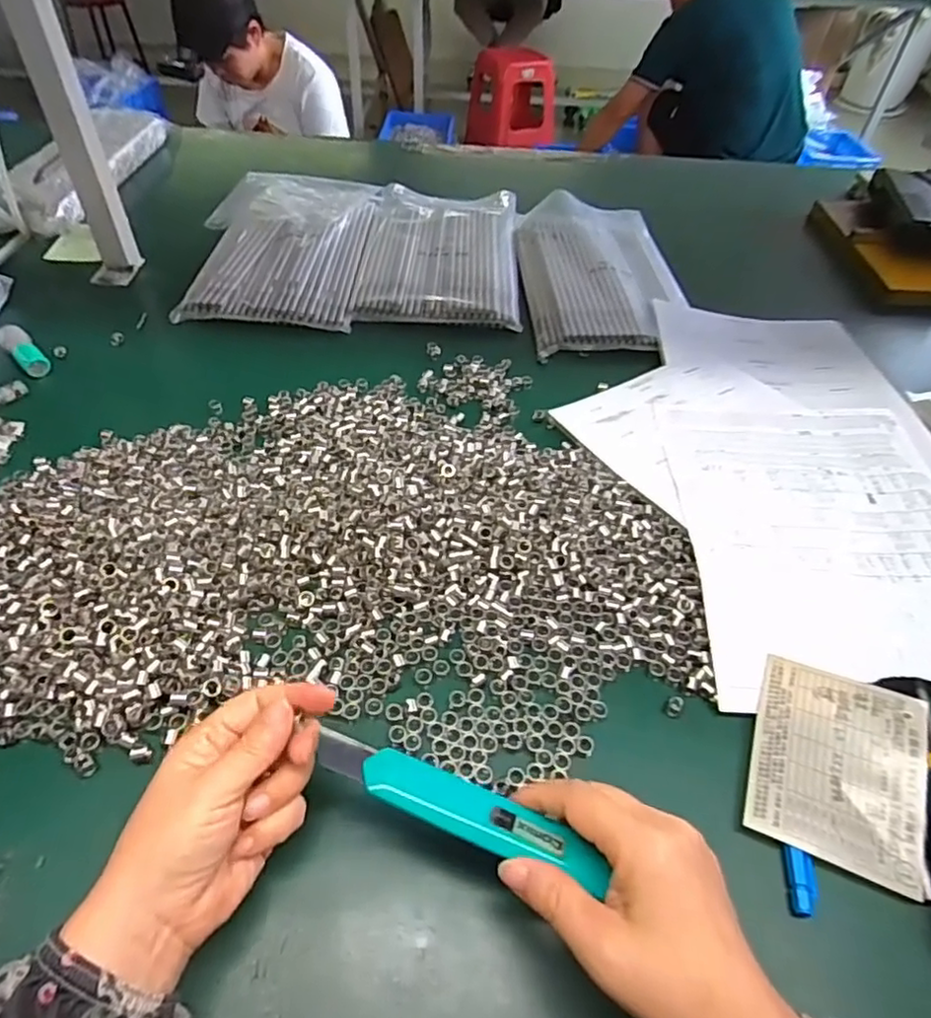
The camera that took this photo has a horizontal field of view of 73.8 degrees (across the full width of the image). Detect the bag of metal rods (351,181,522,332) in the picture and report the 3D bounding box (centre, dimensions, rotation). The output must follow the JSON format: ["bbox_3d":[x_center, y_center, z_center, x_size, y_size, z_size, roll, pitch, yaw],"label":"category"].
[{"bbox_3d":[-0.028,-0.323,0.763,0.179,0.023,0.316,2,46,0],"label":"bag of metal rods"}]

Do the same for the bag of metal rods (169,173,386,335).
[{"bbox_3d":[-0.220,-0.328,0.752,0.199,0.038,0.335,1,46,-1],"label":"bag of metal rods"}]

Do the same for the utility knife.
[{"bbox_3d":[-0.003,0.136,0.286,0.137,0.008,0.025,20,48,9],"label":"utility knife"}]

